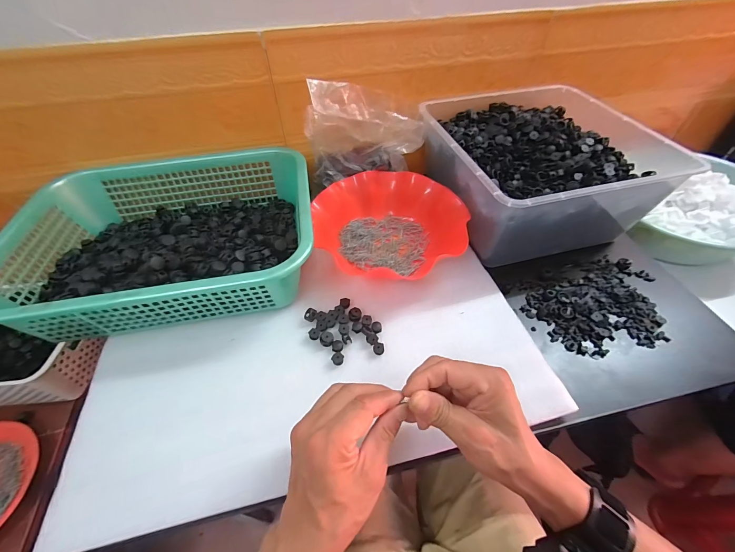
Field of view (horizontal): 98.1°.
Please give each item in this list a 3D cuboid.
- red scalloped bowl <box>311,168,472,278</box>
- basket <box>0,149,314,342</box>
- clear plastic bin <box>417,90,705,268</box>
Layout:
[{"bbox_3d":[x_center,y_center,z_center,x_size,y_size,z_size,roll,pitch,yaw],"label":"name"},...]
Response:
[{"bbox_3d":[0.031,-0.079,0.487,0.214,0.059,0.198,0,50,0],"label":"red scalloped bowl"},{"bbox_3d":[-0.272,-0.068,0.447,0.385,0.089,0.291,-8,51,-6],"label":"basket"},{"bbox_3d":[0.260,-0.181,0.521,0.291,0.131,0.294,-12,51,-9],"label":"clear plastic bin"}]

